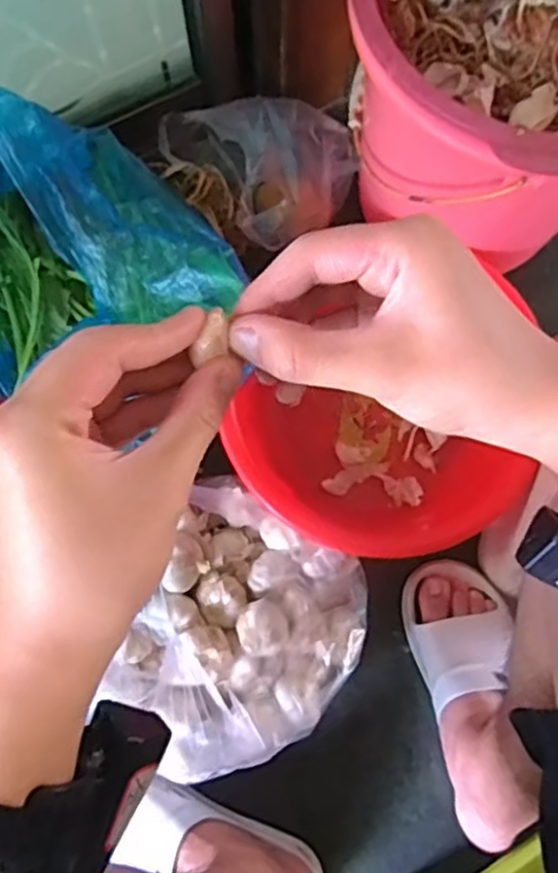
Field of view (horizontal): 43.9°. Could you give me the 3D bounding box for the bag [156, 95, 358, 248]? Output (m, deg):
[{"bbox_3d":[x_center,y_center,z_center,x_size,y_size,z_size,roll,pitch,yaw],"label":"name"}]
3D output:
[{"bbox_3d":[-0.016,-0.339,0.835,0.169,0.105,0.223,-37,81,-7],"label":"bag"}]

